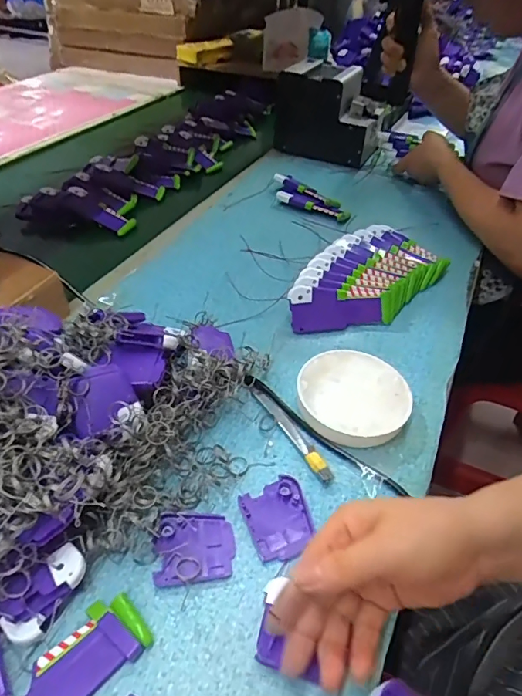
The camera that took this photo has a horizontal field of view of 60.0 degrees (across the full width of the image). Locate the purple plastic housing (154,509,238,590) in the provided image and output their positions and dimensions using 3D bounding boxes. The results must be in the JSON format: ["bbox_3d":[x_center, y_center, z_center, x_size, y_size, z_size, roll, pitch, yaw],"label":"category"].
[{"bbox_3d":[-0.050,0.149,0.342,0.059,0.007,0.051,-4,44,-10],"label":"purple plastic housing"}]

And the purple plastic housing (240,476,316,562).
[{"bbox_3d":[0.014,0.135,0.360,0.050,0.007,0.059,-14,47,-20],"label":"purple plastic housing"}]

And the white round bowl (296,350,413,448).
[{"bbox_3d":[0.089,0.048,0.442,0.105,0.026,0.104,3,44,-3],"label":"white round bowl"}]

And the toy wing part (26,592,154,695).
[{"bbox_3d":[-0.116,0.198,0.281,0.089,0.008,0.041,-32,55,-33],"label":"toy wing part"}]

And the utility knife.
[{"bbox_3d":[0.028,0.075,0.423,0.014,0.013,0.123,-20,49,-25],"label":"utility knife"}]

